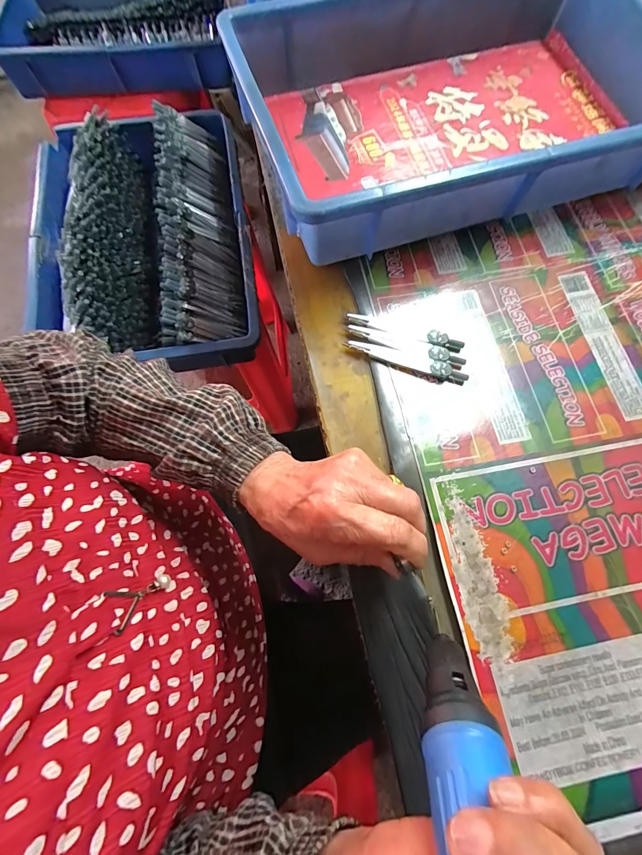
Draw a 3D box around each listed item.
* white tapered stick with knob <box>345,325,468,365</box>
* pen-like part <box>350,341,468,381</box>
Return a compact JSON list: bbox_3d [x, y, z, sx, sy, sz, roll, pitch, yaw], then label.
[{"bbox_3d":[0.077,-0.074,0.321,0.106,0.006,0.015,18,74,5],"label":"white tapered stick with knob"},{"bbox_3d":[0.078,-0.060,0.317,0.106,0.008,0.015,18,74,6],"label":"pen-like part"}]

